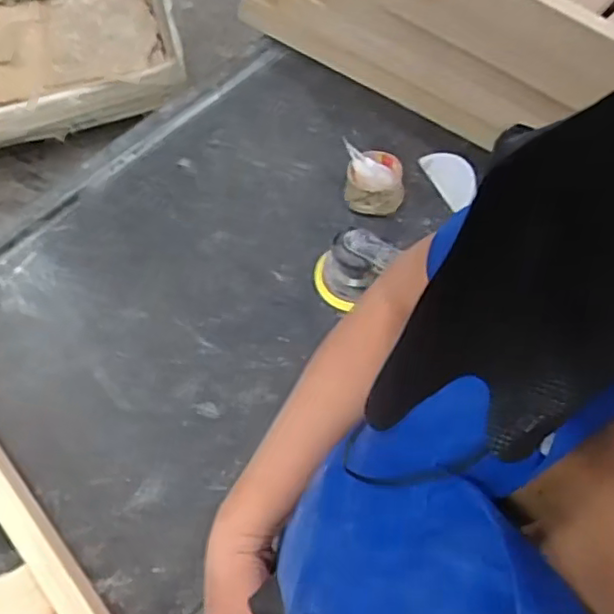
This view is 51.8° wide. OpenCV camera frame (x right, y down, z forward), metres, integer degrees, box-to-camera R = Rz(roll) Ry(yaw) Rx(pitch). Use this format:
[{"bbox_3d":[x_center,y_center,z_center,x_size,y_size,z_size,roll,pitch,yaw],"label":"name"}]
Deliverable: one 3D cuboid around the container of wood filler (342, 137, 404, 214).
[{"bbox_3d":[0.106,-0.199,0.985,0.092,0.078,0.079,1,60,1],"label":"container of wood filler"}]

